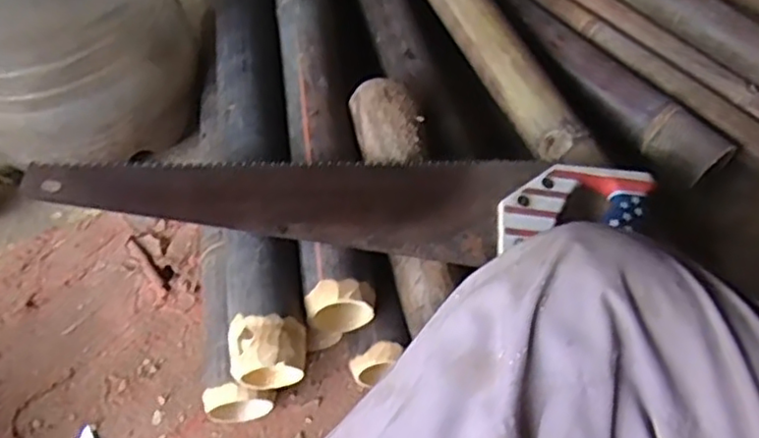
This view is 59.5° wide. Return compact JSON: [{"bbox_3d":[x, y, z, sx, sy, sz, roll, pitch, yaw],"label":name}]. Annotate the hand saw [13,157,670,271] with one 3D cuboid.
[{"bbox_3d":[-0.021,-0.021,0.564,0.505,0.021,0.100,6,64,-6],"label":"hand saw"}]

